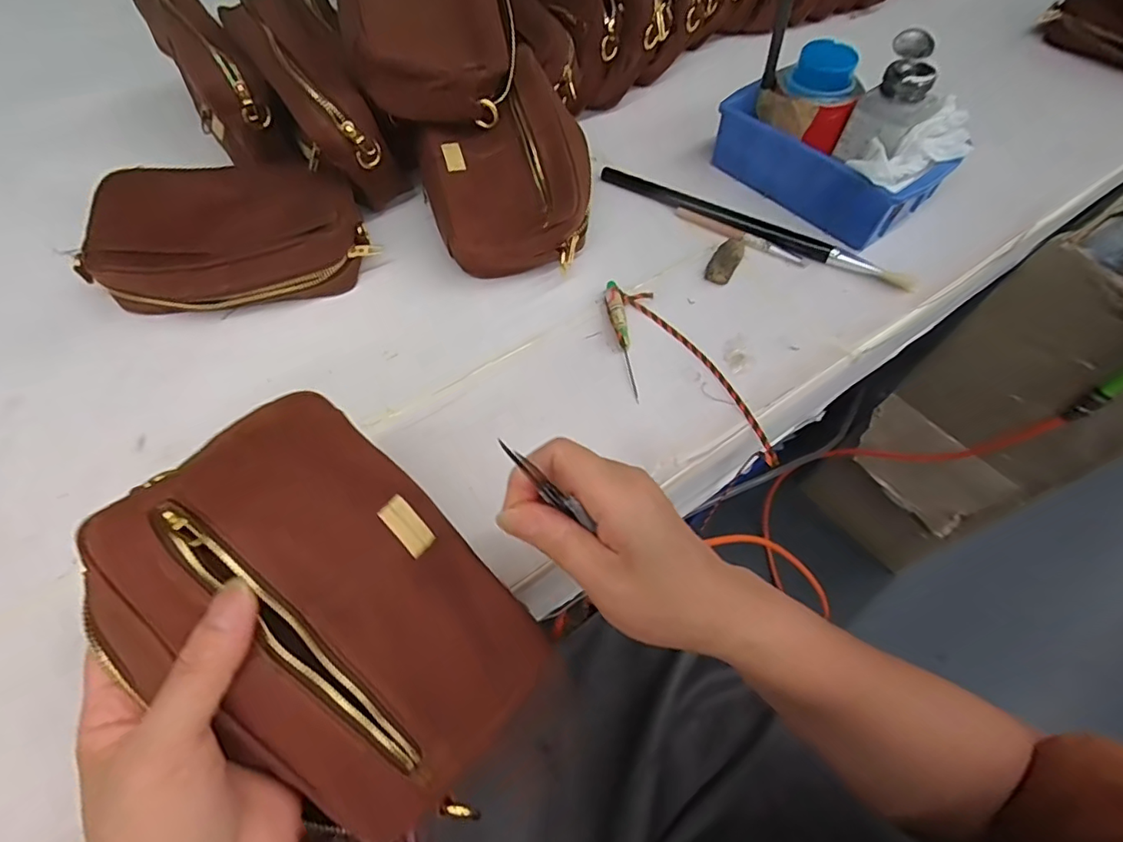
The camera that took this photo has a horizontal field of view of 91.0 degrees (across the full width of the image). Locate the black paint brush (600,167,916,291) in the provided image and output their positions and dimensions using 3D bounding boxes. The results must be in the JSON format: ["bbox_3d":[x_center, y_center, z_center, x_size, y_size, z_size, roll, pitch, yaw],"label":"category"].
[{"bbox_3d":[0.170,-0.182,0.506,0.297,0.007,0.021,27,61,14],"label":"black paint brush"}]

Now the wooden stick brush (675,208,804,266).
[{"bbox_3d":[0.163,-0.170,0.507,0.125,0.011,0.012,28,62,15],"label":"wooden stick brush"}]

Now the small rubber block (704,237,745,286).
[{"bbox_3d":[0.146,-0.145,0.486,0.023,0.009,0.061,26,61,14],"label":"small rubber block"}]

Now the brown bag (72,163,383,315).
[{"bbox_3d":[-0.268,-0.150,0.449,0.207,0.055,0.129,-15,60,-10],"label":"brown bag"}]

